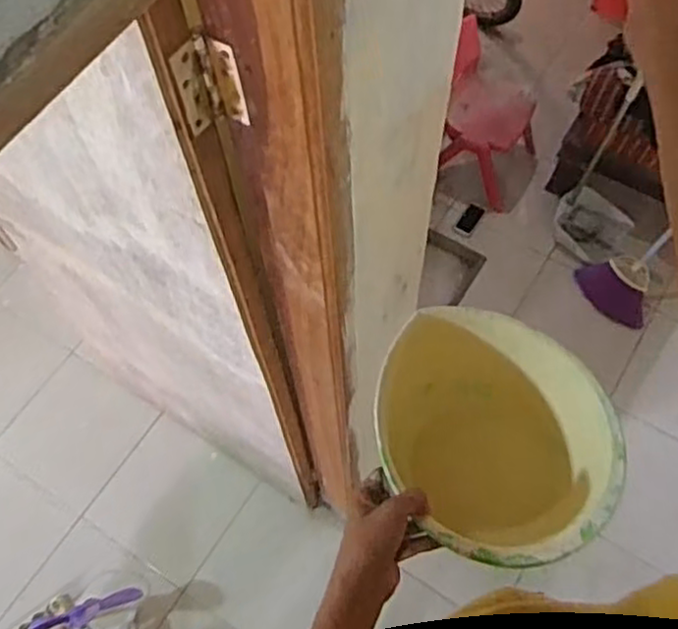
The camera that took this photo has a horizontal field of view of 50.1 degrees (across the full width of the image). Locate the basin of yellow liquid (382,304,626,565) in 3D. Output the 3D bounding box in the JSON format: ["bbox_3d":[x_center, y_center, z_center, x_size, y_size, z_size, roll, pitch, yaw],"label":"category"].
[{"bbox_3d":[0.148,0.135,0.731,0.201,0.183,0.233,-18,64,-7],"label":"basin of yellow liquid"}]

